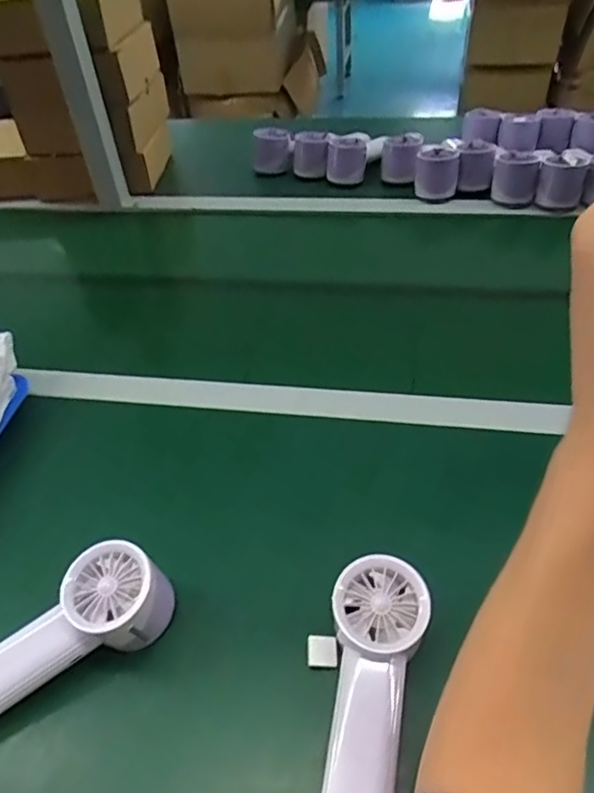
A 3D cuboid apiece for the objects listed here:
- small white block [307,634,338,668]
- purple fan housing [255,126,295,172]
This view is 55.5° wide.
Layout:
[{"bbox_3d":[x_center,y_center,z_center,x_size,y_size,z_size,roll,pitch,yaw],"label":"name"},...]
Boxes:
[{"bbox_3d":[0.018,0.183,0.405,0.021,0.011,0.019,-2,45,3],"label":"small white block"},{"bbox_3d":[-0.043,-0.435,0.994,0.074,0.074,0.057,-6,45,-1],"label":"purple fan housing"}]

